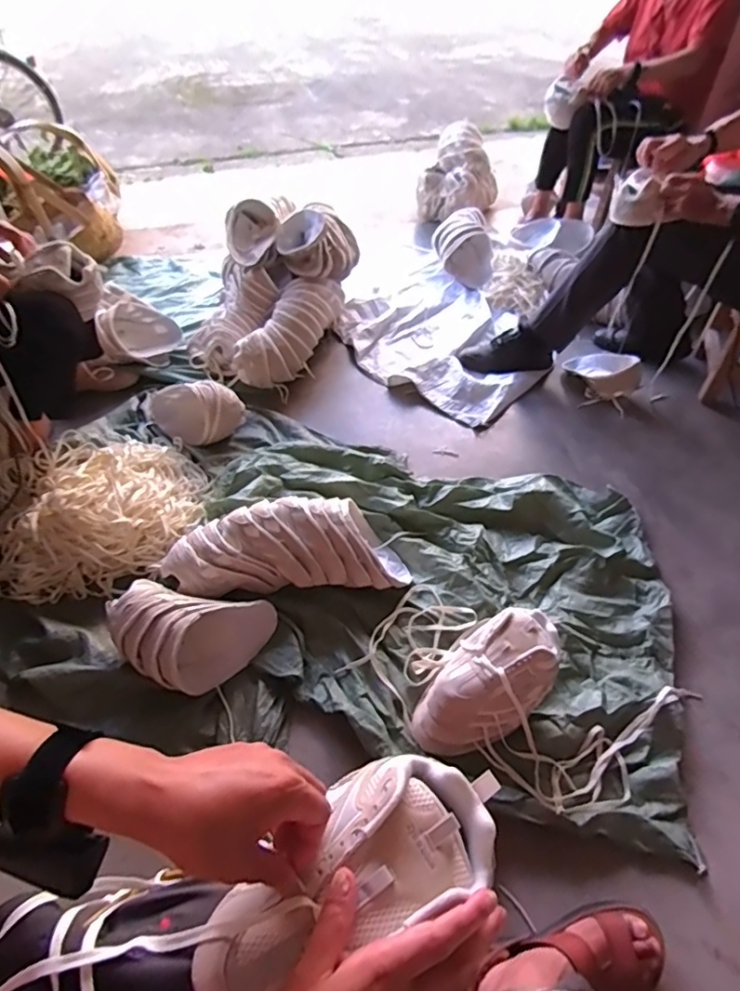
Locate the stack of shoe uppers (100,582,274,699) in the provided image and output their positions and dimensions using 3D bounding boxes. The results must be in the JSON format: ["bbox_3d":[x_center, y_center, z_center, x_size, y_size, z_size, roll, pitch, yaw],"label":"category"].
[{"bbox_3d":[-0.319,0.243,0.955,0.265,0.115,0.156,4,49,2],"label":"stack of shoe uppers"}]

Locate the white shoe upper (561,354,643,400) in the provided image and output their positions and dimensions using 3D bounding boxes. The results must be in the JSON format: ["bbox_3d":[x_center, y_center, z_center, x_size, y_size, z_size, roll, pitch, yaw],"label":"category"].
[{"bbox_3d":[0.668,-0.360,1.583,0.112,0.119,0.223,-28,55,-23],"label":"white shoe upper"}]

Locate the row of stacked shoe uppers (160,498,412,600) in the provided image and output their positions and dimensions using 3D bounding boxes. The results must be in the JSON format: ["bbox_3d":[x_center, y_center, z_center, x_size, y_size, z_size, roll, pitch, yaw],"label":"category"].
[{"bbox_3d":[-0.160,0.097,1.081,0.472,0.119,0.164,-5,49,-5],"label":"row of stacked shoe uppers"}]

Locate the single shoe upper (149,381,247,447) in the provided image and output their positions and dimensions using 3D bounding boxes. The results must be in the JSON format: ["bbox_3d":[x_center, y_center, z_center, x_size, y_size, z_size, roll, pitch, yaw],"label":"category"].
[{"bbox_3d":[-0.446,-0.222,1.372,0.251,0.121,0.126,-1,49,-1],"label":"single shoe upper"}]

